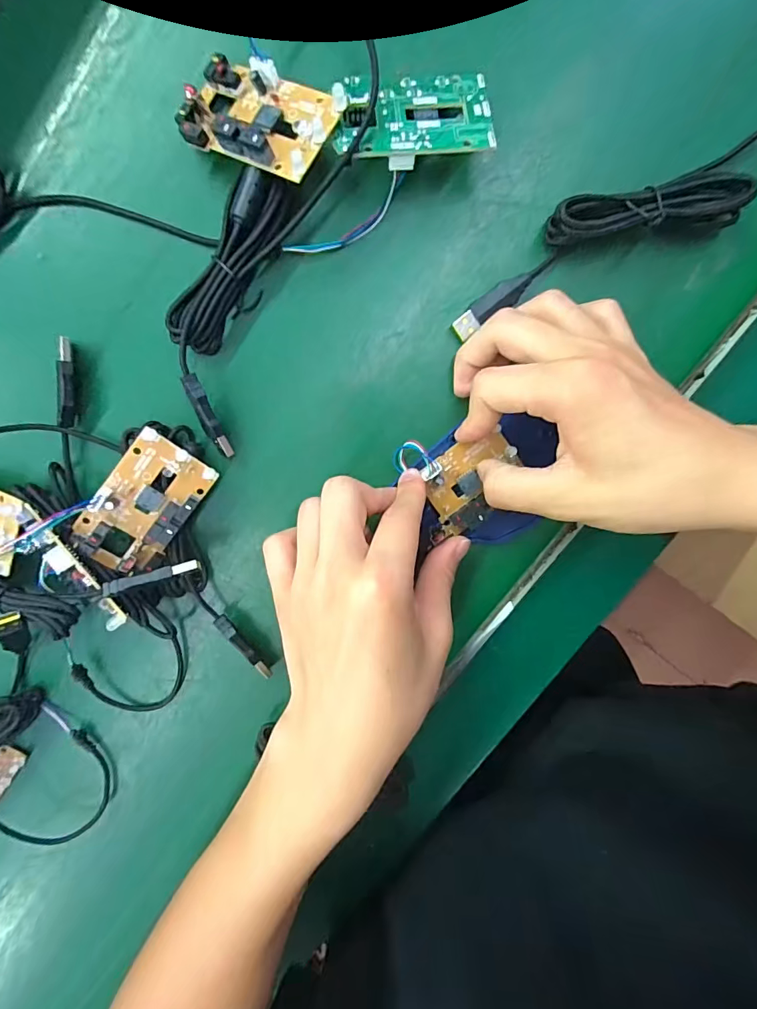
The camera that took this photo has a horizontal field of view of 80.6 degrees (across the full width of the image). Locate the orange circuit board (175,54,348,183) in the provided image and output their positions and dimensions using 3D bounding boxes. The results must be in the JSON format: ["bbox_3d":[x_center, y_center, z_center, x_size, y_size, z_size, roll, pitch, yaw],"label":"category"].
[{"bbox_3d":[-0.058,-0.188,0.212,0.079,0.013,0.049,28,85,13],"label":"orange circuit board"}]

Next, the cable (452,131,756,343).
[{"bbox_3d":[0.160,-0.167,0.231,0.272,0.028,0.060,-36,98,5],"label":"cable"}]

